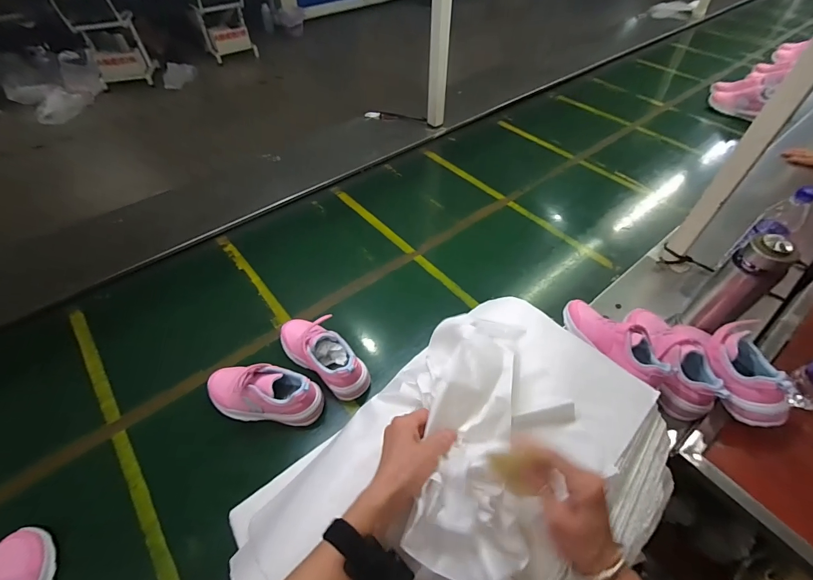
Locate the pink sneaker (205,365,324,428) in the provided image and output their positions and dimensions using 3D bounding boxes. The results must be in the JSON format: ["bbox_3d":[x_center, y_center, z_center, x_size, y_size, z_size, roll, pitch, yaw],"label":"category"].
[{"bbox_3d":[-0.261,0.185,0.677,0.213,0.081,0.079,5,53,2],"label":"pink sneaker"}]

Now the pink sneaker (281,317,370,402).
[{"bbox_3d":[-0.167,0.113,0.723,0.224,0.090,0.076,33,59,21],"label":"pink sneaker"}]

